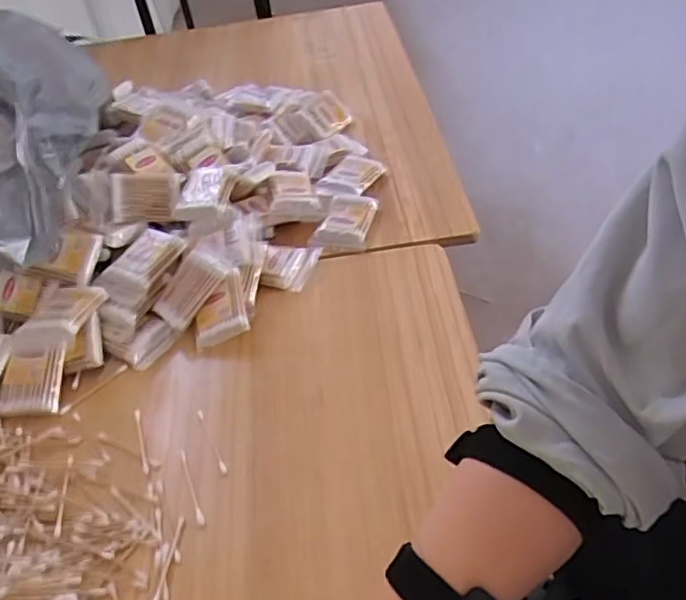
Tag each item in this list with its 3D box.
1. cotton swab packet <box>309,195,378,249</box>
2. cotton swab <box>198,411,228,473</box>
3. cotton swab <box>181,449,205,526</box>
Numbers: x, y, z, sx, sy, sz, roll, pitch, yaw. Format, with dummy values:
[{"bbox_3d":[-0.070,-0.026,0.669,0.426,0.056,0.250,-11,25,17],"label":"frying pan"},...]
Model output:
[{"bbox_3d":[0.002,-0.093,0.693,0.060,0.015,0.092,6,46,16],"label":"cotton swab packet"},{"bbox_3d":[-0.110,0.117,0.504,0.005,0.004,0.072,-25,45,-15],"label":"cotton swab"},{"bbox_3d":[-0.119,0.145,0.473,0.006,0.004,0.072,-21,44,-11],"label":"cotton swab"}]

